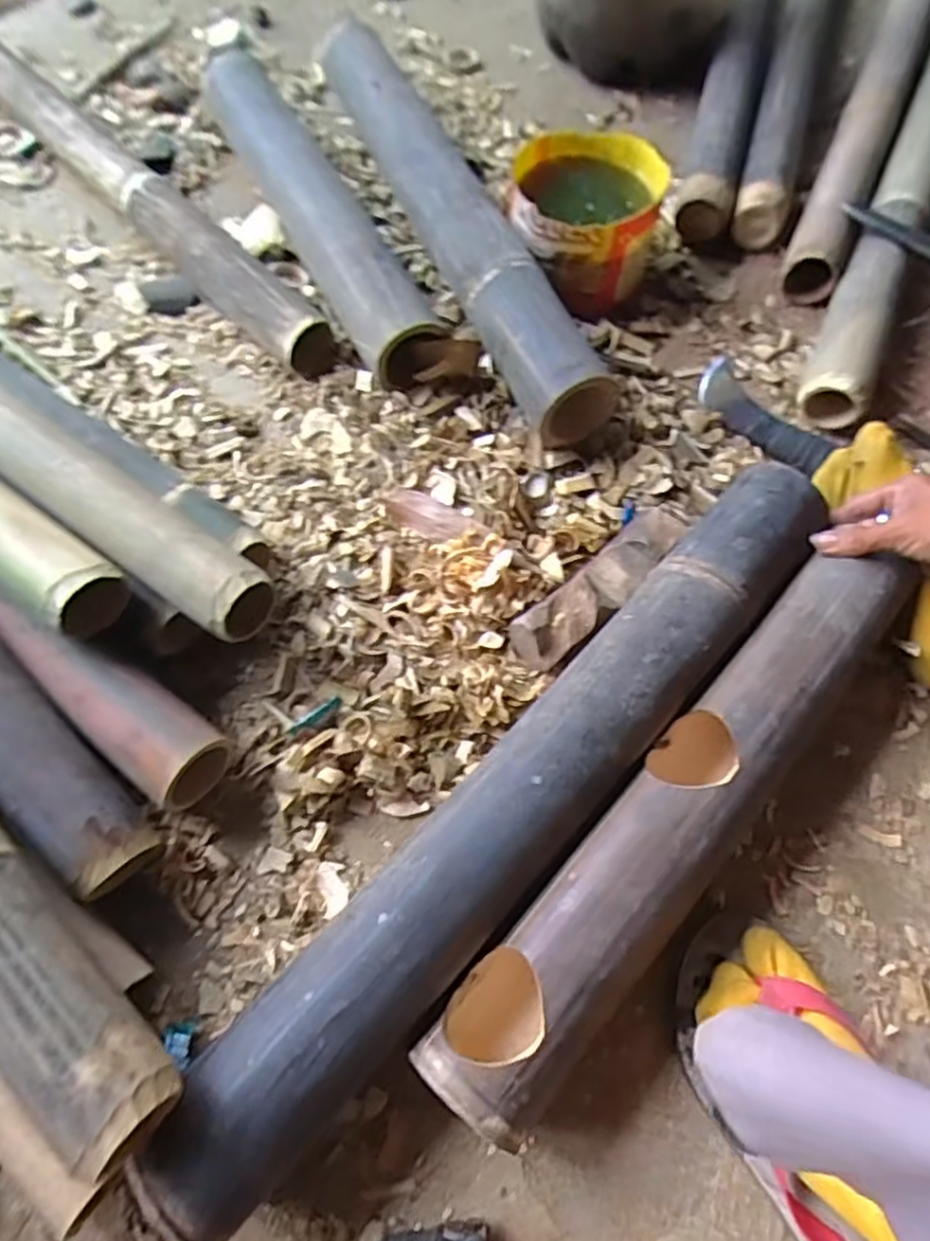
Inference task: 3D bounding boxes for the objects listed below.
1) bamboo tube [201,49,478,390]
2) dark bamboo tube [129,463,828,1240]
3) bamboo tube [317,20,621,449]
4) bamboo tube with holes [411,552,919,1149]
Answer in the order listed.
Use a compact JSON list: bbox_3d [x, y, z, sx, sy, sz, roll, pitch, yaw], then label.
[{"bbox_3d":[-0.151,-0.424,0.725,0.091,0.081,0.510,-27,70,-13],"label":"bamboo tube"},{"bbox_3d":[0.042,0.108,0.475,0.089,0.088,0.587,41,72,15],"label":"dark bamboo tube"},{"bbox_3d":[-0.018,-0.424,0.725,0.076,0.076,0.612,-21,65,-12],"label":"bamboo tube"},{"bbox_3d":[0.148,0.121,0.469,0.076,0.087,0.446,40,75,15],"label":"bamboo tube with holes"}]

